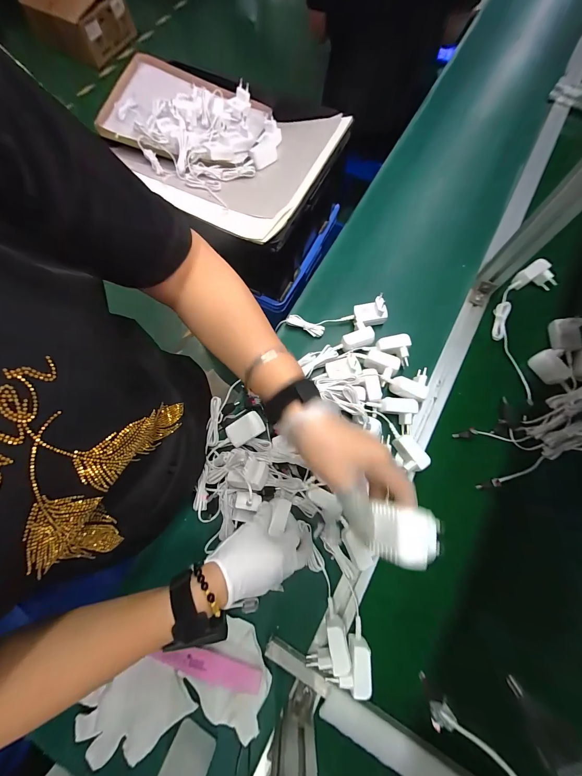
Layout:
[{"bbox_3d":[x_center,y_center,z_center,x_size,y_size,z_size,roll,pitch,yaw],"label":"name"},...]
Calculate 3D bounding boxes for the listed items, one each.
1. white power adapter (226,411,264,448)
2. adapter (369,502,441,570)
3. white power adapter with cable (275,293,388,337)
[{"bbox_3d":[-0.075,0.068,0.473,0.059,0.020,0.038,-34,82,14],"label":"white power adapter"},{"bbox_3d":[0.094,0.121,0.237,0.048,0.025,0.042,-2,64,32],"label":"adapter"},{"bbox_3d":[0.082,-0.129,0.552,0.195,0.046,0.050,-9,74,-2],"label":"white power adapter with cable"}]

